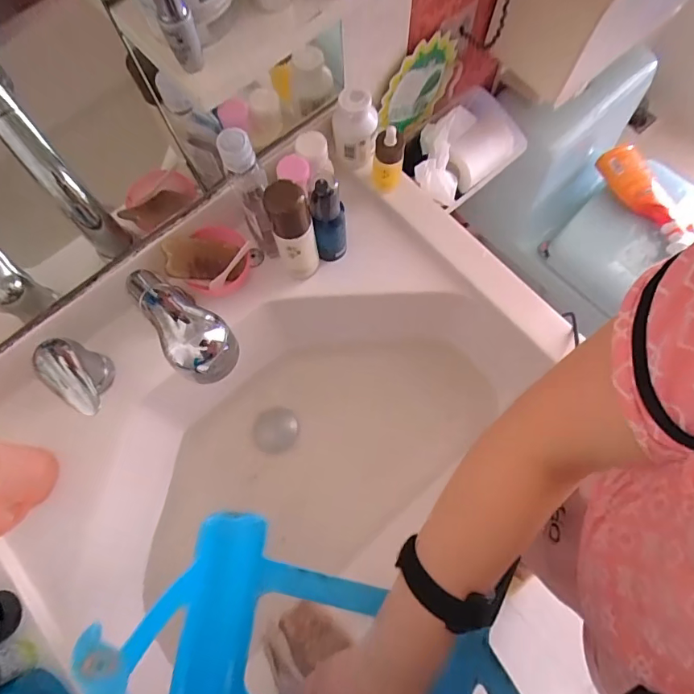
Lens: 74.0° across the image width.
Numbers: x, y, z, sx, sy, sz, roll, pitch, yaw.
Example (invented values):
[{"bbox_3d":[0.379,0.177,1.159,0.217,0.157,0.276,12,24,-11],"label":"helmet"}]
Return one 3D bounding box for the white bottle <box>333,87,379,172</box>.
[{"bbox_3d":[0.009,-0.261,0.555,0.052,0.084,0.046,0,73,2],"label":"white bottle"}]

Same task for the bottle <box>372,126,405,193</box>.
[{"bbox_3d":[0.049,-0.222,0.550,0.033,0.079,0.027,10,73,5],"label":"bottle"}]

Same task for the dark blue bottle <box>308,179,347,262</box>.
[{"bbox_3d":[-0.020,-0.142,0.520,0.035,0.119,0.031,0,73,2],"label":"dark blue bottle"}]

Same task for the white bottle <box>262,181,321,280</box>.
[{"bbox_3d":[-0.056,-0.121,0.497,0.042,0.140,0.033,-14,73,-2],"label":"white bottle"}]

